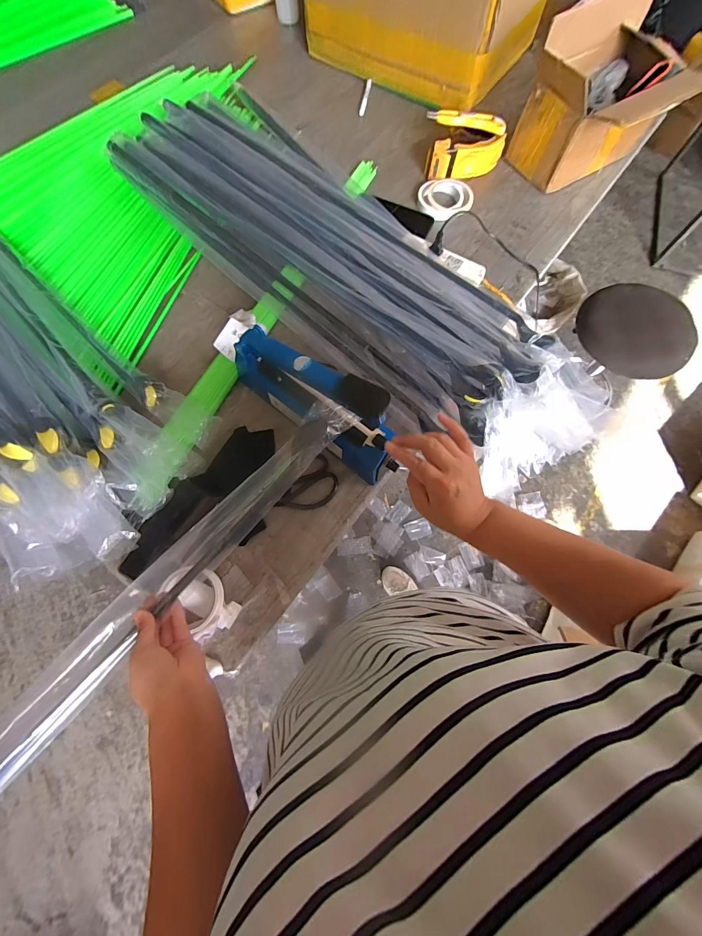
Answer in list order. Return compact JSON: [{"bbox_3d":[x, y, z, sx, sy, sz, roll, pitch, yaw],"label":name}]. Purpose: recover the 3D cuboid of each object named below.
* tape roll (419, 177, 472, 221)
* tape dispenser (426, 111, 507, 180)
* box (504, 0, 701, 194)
[{"bbox_3d":[0.196,-0.557,0.726,0.097,0.025,0.100,0,73,0],"label":"tape roll"},{"bbox_3d":[0.237,-0.661,0.736,0.153,0.070,0.112,11,73,3],"label":"tape dispenser"},{"bbox_3d":[0.494,-0.693,0.693,0.278,0.208,0.222,-34,76,-10],"label":"box"}]

